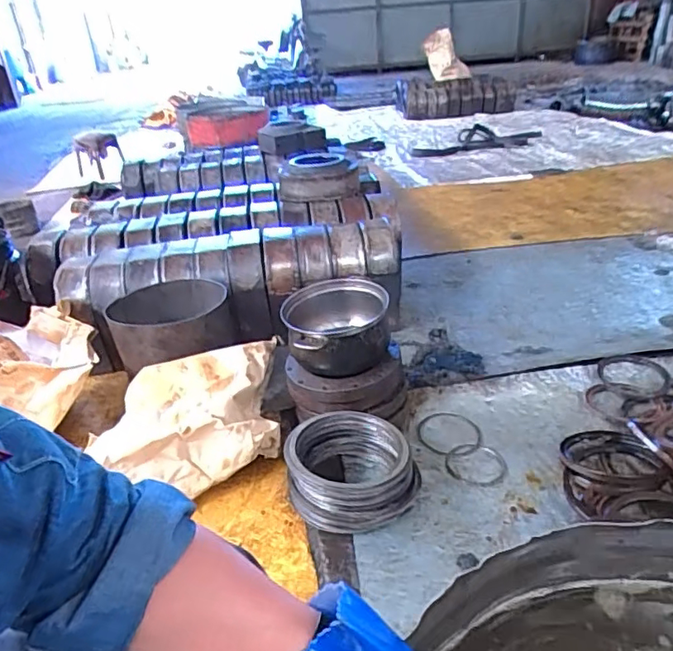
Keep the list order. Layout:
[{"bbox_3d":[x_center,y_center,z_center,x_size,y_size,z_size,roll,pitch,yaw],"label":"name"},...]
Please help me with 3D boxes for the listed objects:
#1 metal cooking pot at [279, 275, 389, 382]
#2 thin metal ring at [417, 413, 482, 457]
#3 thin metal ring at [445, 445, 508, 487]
[{"bbox_3d":[-0.005,0.008,1.183,0.221,0.124,0.259,0,30,2],"label":"metal cooking pot"},{"bbox_3d":[0.253,0.242,1.219,0.144,0.009,0.146,0,30,0],"label":"thin metal ring"},{"bbox_3d":[0.290,0.287,1.137,0.124,0.009,0.123,0,30,0],"label":"thin metal ring"}]

